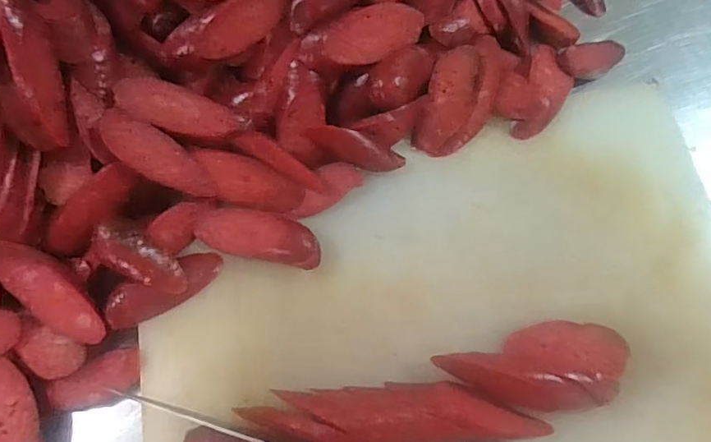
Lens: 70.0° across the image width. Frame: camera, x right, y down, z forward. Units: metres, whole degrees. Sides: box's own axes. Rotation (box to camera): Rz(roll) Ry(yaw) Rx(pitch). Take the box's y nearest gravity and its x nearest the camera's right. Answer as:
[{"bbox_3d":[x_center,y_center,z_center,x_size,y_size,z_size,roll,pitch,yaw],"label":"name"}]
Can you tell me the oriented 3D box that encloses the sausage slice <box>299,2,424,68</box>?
[{"bbox_3d":[0.007,-0.137,0.374,0.097,0.037,0.010,-25,27,-18],"label":"sausage slice"}]

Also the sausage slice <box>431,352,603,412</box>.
[{"bbox_3d":[0.104,0.105,0.331,0.100,0.043,0.028,16,74,4],"label":"sausage slice"}]

